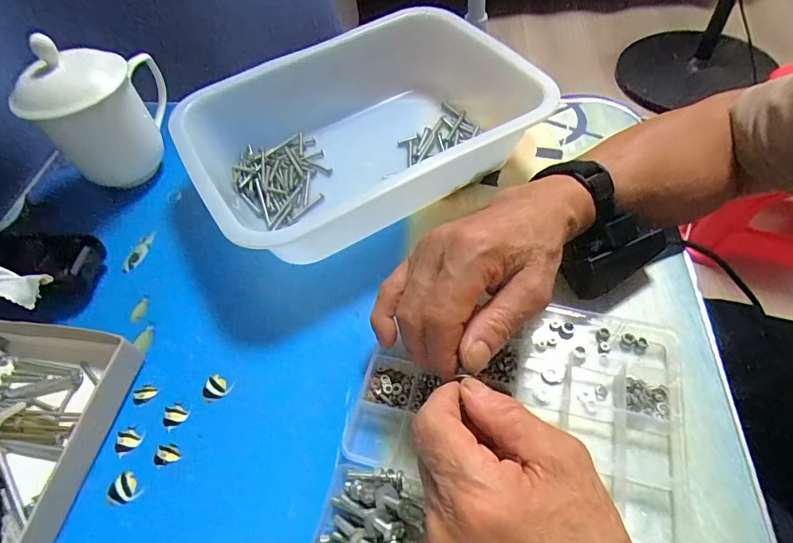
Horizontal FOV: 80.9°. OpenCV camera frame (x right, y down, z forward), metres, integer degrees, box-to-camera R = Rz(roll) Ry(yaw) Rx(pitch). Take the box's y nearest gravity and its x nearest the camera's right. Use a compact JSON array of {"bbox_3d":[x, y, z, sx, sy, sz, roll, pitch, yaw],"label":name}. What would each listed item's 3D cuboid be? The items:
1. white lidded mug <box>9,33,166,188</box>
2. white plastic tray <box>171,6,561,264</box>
[{"bbox_3d":[-0.266,-0.152,0.422,0.096,0.123,0.087,-22,55,-8],"label":"white lidded mug"},{"bbox_3d":[-0.020,-0.131,0.417,0.307,0.075,0.198,-24,56,-13],"label":"white plastic tray"}]

